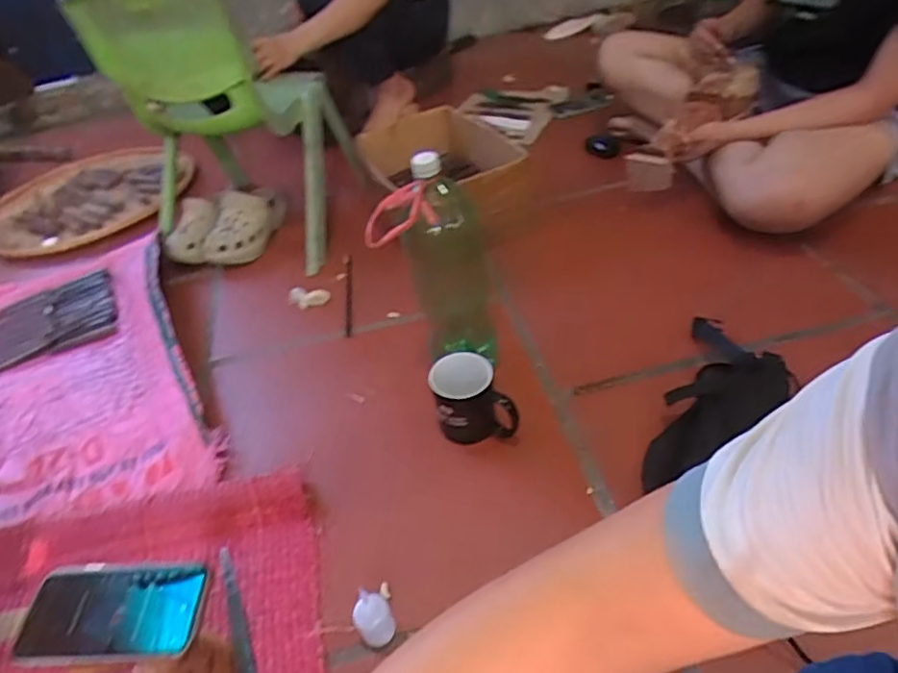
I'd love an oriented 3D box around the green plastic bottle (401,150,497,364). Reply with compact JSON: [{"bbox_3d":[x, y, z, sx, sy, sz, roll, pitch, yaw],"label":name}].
[{"bbox_3d":[0.006,-0.087,0.801,0.104,0.340,0.128,-6,42,1],"label":"green plastic bottle"}]

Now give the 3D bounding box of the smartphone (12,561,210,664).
[{"bbox_3d":[-0.277,0.226,0.491,0.145,0.012,0.076,-5,41,6],"label":"smartphone"}]

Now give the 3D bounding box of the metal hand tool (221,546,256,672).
[{"bbox_3d":[-0.233,0.320,0.655,0.019,0.011,0.193,-20,44,-14],"label":"metal hand tool"}]

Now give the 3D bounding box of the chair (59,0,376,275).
[{"bbox_3d":[-0.392,-0.421,1.126,0.377,0.492,0.322,12,45,20],"label":"chair"}]

